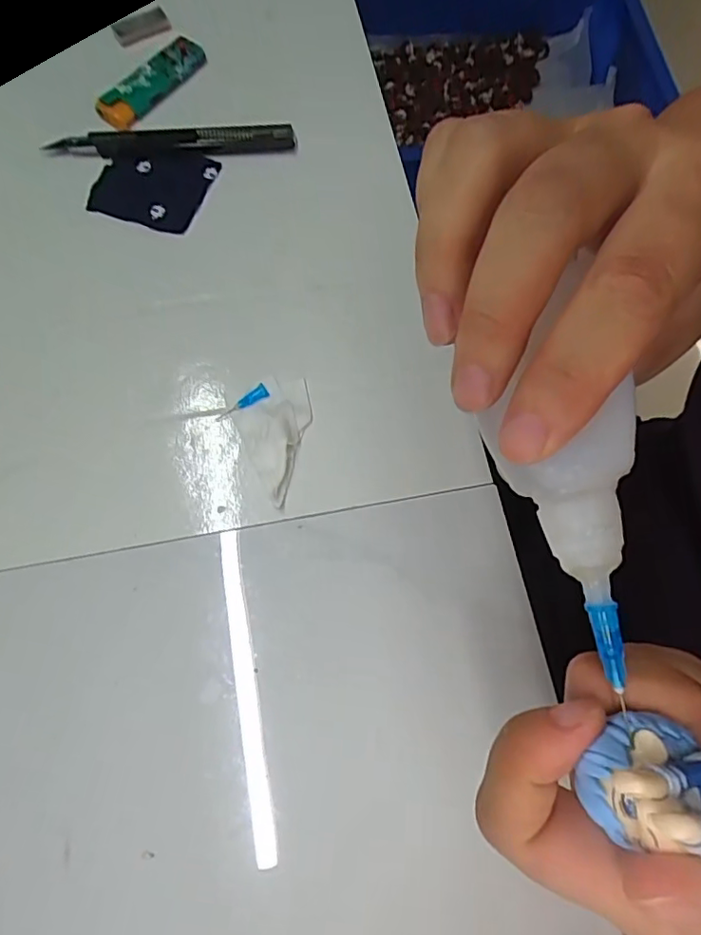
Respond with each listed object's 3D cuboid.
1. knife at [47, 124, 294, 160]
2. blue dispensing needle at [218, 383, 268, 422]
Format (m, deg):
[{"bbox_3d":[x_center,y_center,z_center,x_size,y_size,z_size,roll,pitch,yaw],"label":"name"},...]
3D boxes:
[{"bbox_3d":[-0.106,-0.199,0.338,0.141,0.008,0.018,-6,69,-5],"label":"knife"},{"bbox_3d":[-0.057,-0.033,0.289,0.031,0.005,0.007,-30,72,6],"label":"blue dispensing needle"}]

